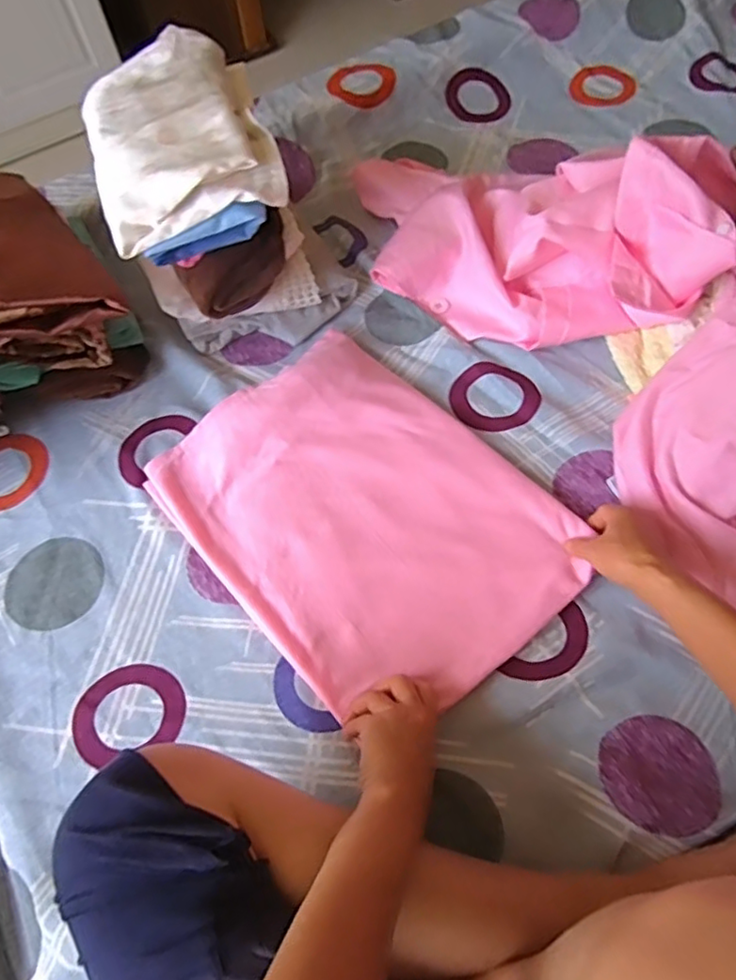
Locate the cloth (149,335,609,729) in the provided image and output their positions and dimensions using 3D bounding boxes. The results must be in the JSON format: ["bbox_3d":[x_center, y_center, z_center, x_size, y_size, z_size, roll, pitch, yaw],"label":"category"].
[{"bbox_3d":[-0.004,0.020,0.589,0.278,0.037,0.368,-41,68,-15],"label":"cloth"}]

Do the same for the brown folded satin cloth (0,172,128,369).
[{"bbox_3d":[-0.363,-0.248,0.637,0.144,0.124,0.258,-27,65,-11],"label":"brown folded satin cloth"}]

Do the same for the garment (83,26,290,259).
[{"bbox_3d":[-0.189,-0.353,0.601,0.167,0.055,0.225,-17,63,-6],"label":"garment"}]

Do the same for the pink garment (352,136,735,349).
[{"bbox_3d":[0.169,-0.303,0.690,0.426,0.143,0.227,17,66,11],"label":"pink garment"}]

